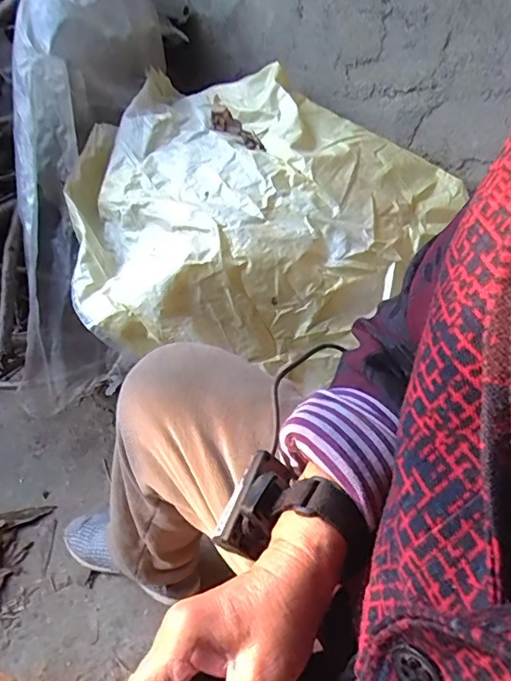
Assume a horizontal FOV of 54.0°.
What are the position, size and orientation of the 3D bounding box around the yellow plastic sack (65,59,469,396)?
[{"bbox_3d":[-0.019,-0.168,0.700,0.468,0.247,0.405,-29,47,-29],"label":"yellow plastic sack"}]

